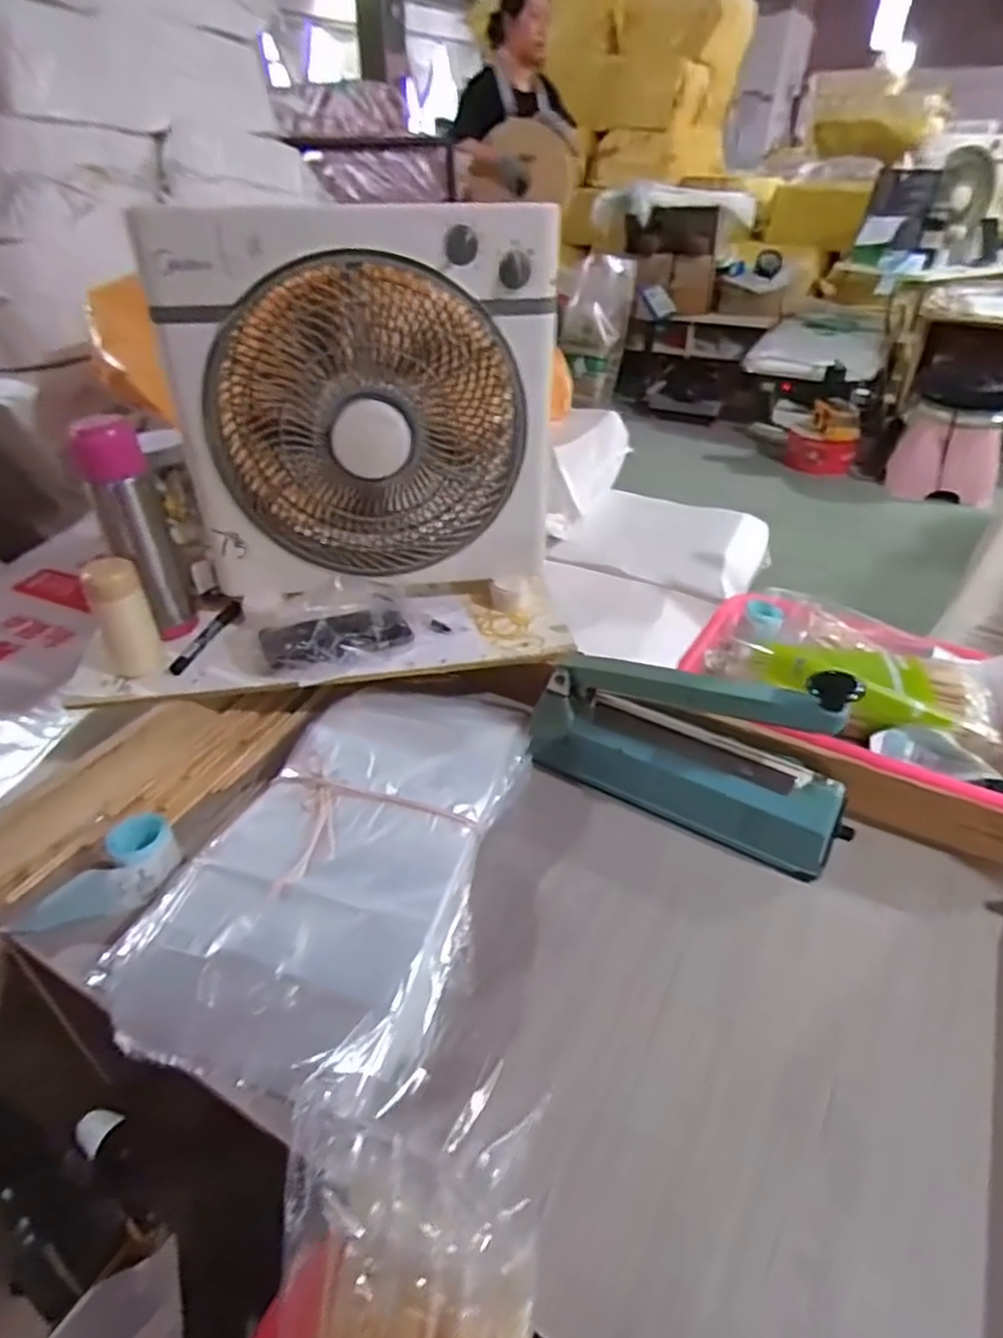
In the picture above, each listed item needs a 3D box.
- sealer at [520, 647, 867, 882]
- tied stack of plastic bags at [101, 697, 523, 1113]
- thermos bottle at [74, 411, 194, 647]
[{"bbox_3d":[0.181,0.055,0.674,0.299,0.163,0.103,20,41,24],"label":"sealer"},{"bbox_3d":[-0.126,0.146,0.646,0.256,0.058,0.435,12,39,14],"label":"tied stack of plastic bags"},{"bbox_3d":[-0.391,-0.140,0.756,0.066,0.234,0.058,-17,41,-22],"label":"thermos bottle"}]

